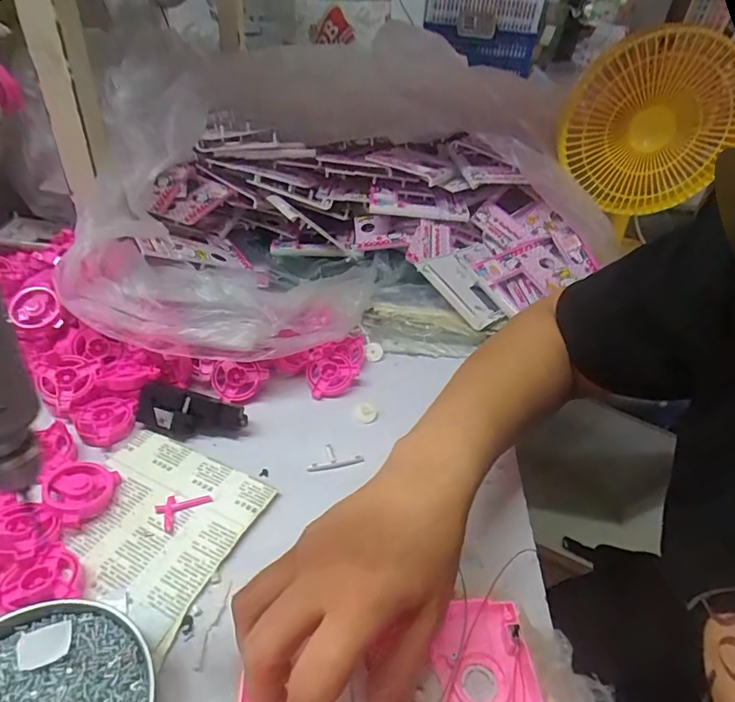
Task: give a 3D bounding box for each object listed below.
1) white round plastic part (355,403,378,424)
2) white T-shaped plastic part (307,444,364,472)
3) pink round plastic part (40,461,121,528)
[{"bbox_3d":[-0.001,0.062,0.487,0.022,0.004,0.025,5,37,1],"label":"white round plastic part"},{"bbox_3d":[-0.031,0.094,0.438,0.049,0.004,0.025,-8,38,-16],"label":"white T-shaped plastic part"},{"bbox_3d":[-0.225,0.108,0.384,0.050,0.015,0.050,18,31,-11],"label":"pink round plastic part"}]

